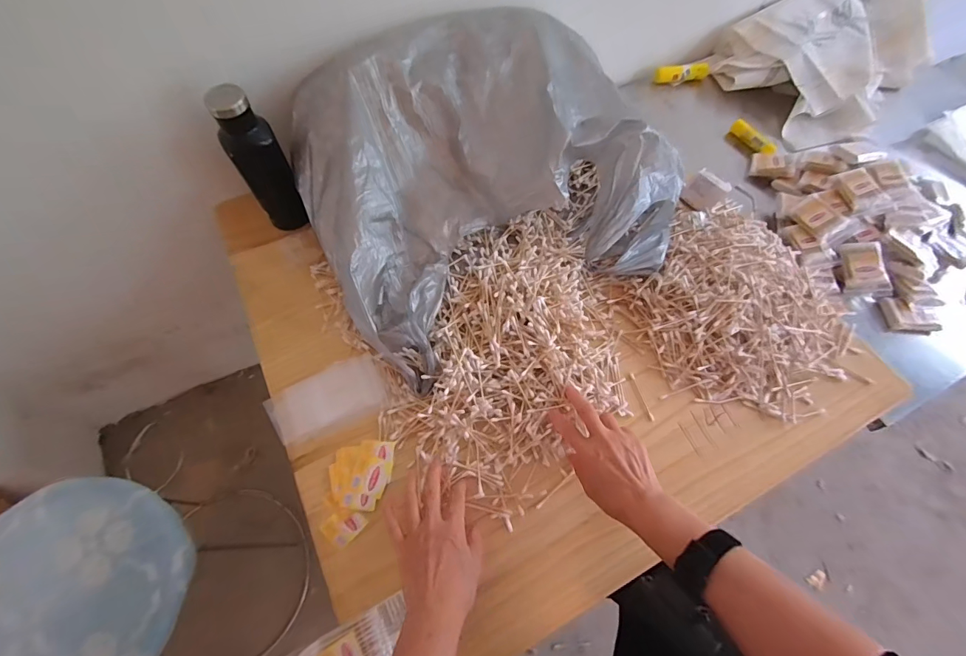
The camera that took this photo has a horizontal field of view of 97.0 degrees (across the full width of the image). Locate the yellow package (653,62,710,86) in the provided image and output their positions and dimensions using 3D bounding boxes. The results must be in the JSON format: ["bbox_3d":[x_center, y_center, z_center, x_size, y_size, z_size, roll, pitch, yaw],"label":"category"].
[{"bbox_3d":[0.431,-0.554,0.928,0.115,0.030,0.033,-13,63,-6],"label":"yellow package"}]

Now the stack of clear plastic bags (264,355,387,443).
[{"bbox_3d":[-0.206,0.092,0.564,0.153,0.010,0.082,-26,66,-13],"label":"stack of clear plastic bags"}]

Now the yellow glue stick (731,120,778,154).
[{"bbox_3d":[0.534,-0.377,0.846,0.023,0.025,0.102,-24,65,-12],"label":"yellow glue stick"}]

